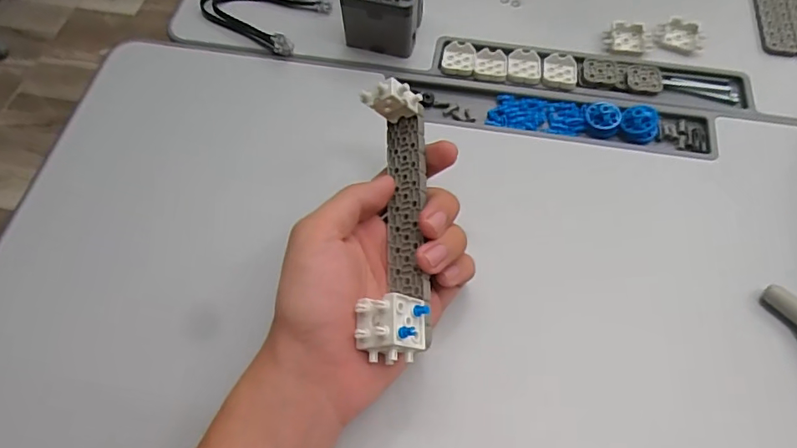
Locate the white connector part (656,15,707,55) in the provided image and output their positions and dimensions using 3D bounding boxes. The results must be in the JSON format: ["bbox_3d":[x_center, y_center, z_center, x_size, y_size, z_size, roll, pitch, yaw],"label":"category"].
[{"bbox_3d":[0.227,-0.152,0.418,0.036,0.010,0.026,20,65,11],"label":"white connector part"}]

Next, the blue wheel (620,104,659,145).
[{"bbox_3d":[0.174,-0.072,0.372,0.026,0.016,0.020,35,69,17],"label":"blue wheel"}]

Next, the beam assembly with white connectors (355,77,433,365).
[{"bbox_3d":[-0.002,-0.006,0.284,0.033,0.039,0.154,1,65,1],"label":"beam assembly with white connectors"}]

